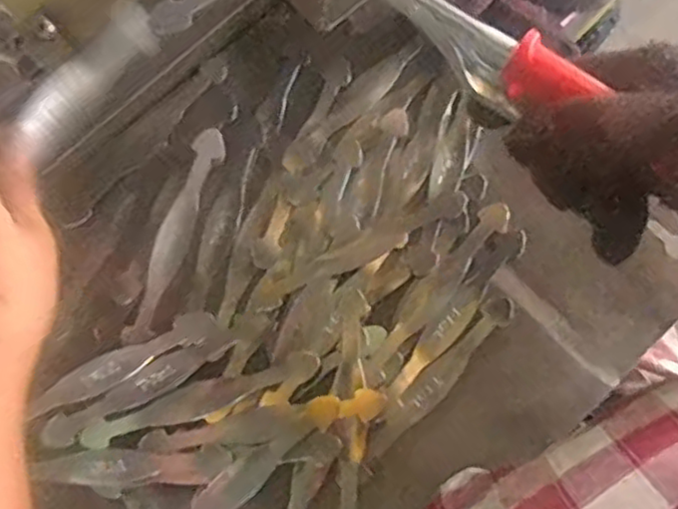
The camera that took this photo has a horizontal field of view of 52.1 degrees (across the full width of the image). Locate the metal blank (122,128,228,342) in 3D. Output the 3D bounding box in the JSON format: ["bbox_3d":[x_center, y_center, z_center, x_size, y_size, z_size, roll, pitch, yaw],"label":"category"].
[{"bbox_3d":[-0.103,-0.012,0.439,0.022,0.008,0.140,19,79,2],"label":"metal blank"}]

